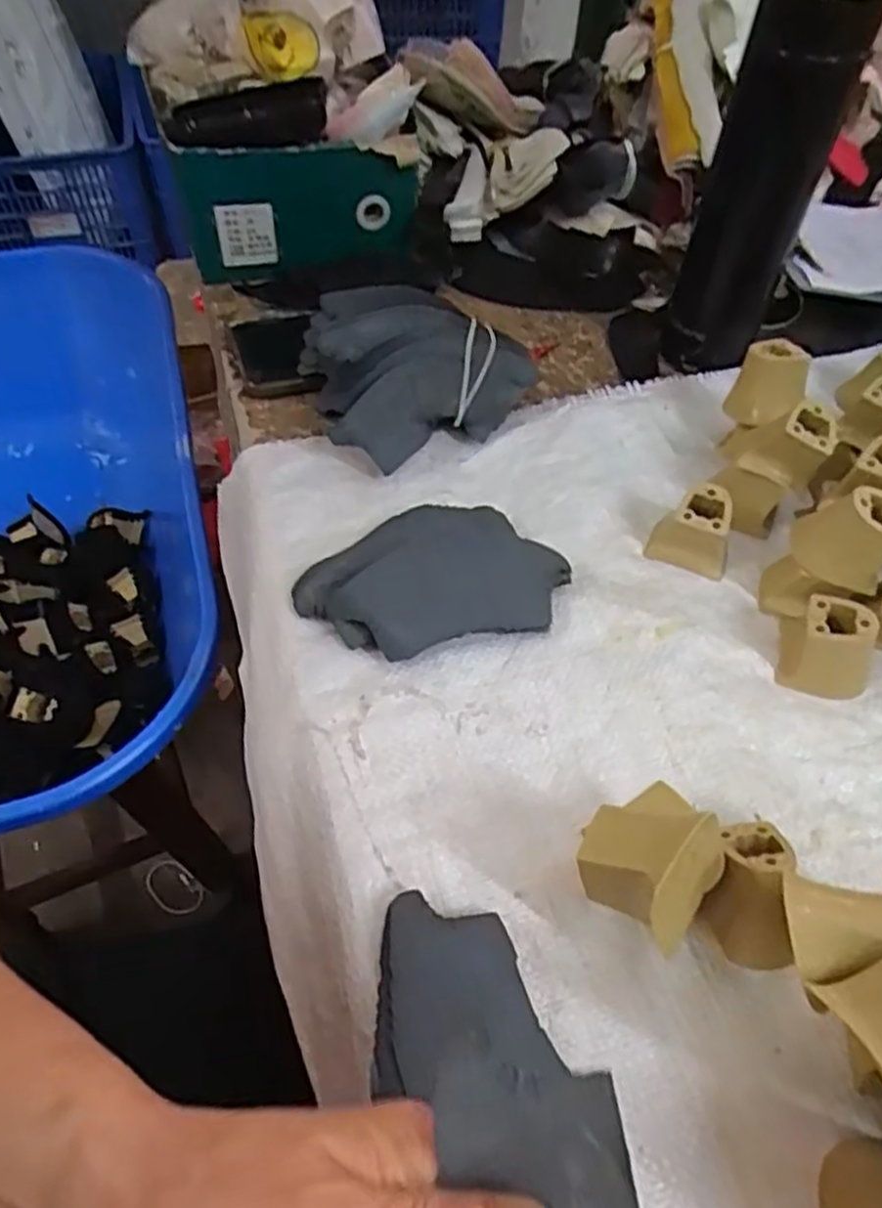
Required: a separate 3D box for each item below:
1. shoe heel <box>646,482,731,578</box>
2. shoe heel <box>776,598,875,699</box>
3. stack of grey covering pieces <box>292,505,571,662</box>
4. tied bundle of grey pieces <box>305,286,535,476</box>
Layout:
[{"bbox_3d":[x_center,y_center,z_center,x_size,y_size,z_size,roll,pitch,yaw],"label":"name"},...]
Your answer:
[{"bbox_3d":[0.142,-0.042,0.426,0.042,0.038,0.029,19,54,13],"label":"shoe heel"},{"bbox_3d":[0.194,0.020,0.380,0.038,0.034,0.044,18,53,12],"label":"shoe heel"},{"bbox_3d":[-0.006,-0.016,0.399,0.132,0.029,0.083,-14,54,-13],"label":"stack of grey covering pieces"},{"bbox_3d":[-0.020,-0.135,0.465,0.147,0.067,0.097,7,52,3],"label":"tied bundle of grey pieces"}]

